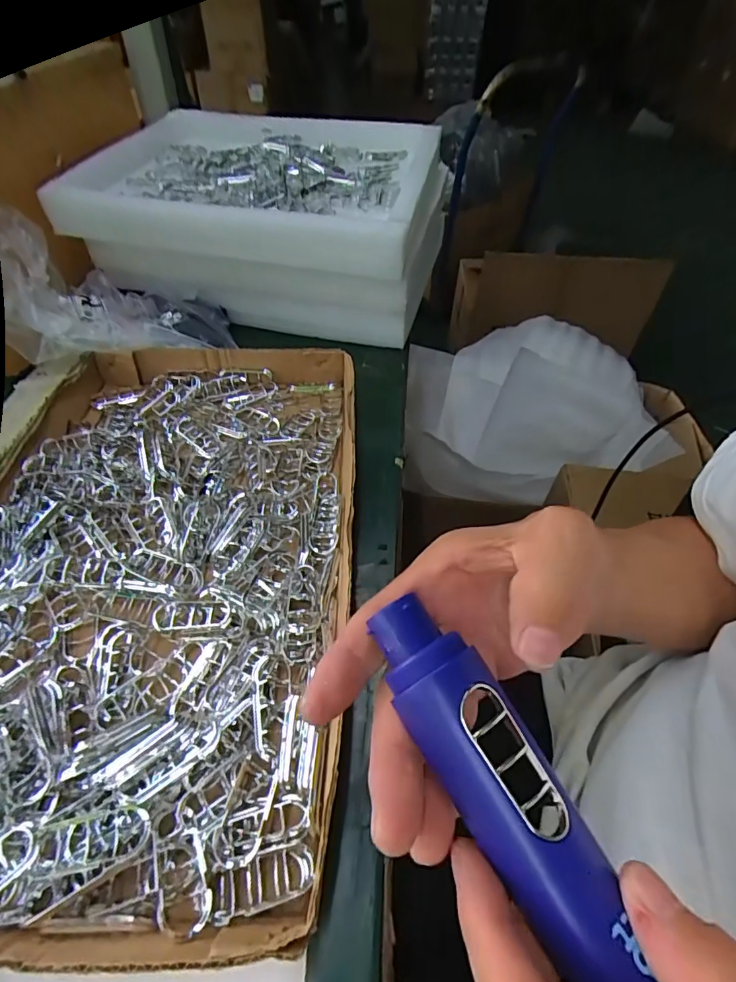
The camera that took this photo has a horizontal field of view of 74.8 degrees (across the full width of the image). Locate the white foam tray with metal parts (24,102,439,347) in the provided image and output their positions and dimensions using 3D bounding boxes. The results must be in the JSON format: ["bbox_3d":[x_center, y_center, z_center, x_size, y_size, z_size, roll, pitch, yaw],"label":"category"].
[{"bbox_3d":[-0.110,-0.325,0.588,0.374,0.146,0.305,9,50,5],"label":"white foam tray with metal parts"}]

